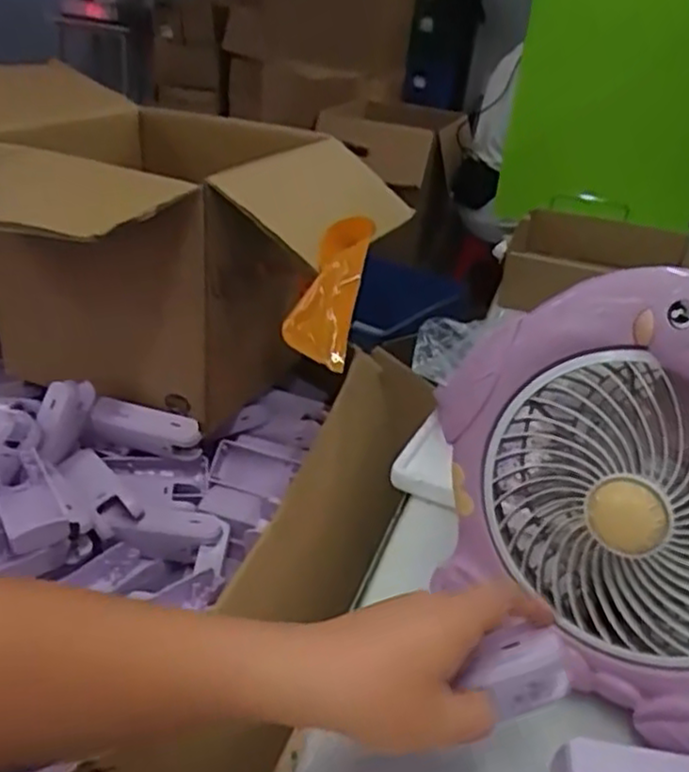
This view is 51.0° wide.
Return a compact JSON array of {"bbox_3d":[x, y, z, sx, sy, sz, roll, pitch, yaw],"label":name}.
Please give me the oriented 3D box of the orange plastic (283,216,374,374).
[{"bbox_3d":[-0.010,-0.082,0.593,0.049,0.038,0.149,9,56,11],"label":"orange plastic"}]

